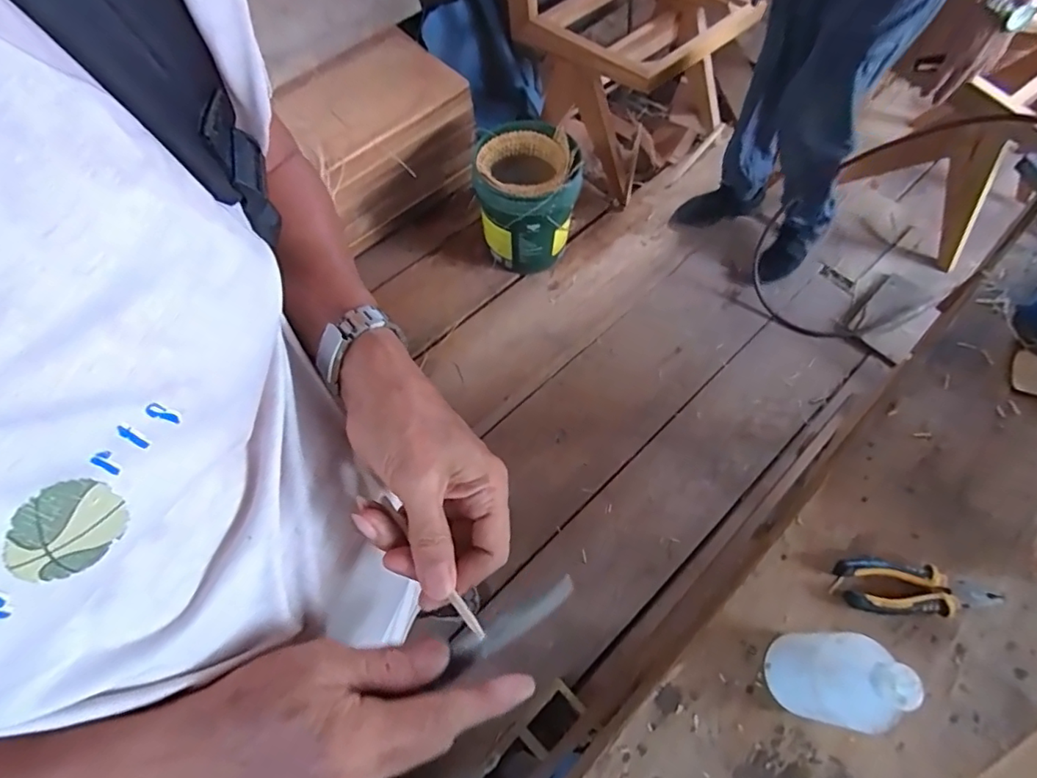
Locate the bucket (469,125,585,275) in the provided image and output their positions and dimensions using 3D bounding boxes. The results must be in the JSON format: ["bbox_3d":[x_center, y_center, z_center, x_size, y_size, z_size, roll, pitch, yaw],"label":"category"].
[{"bbox_3d":[0.018,-0.541,1.551,0.276,0.303,0.312,-2,65,-2],"label":"bucket"}]

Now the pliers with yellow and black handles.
[{"bbox_3d":[0.417,0.210,0.567,0.155,0.017,0.052,6,64,2],"label":"pliers with yellow and black handles"}]

